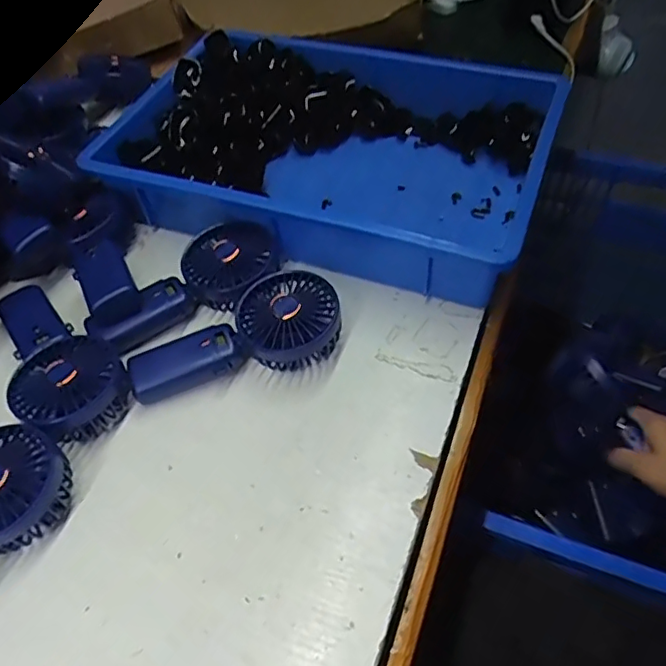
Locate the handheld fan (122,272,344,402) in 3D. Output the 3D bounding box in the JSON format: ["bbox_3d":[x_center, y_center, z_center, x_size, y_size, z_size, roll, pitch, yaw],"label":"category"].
[{"bbox_3d":[-0.082,0.003,0.497,0.175,0.044,0.081,-16,53,-7],"label":"handheld fan"}]

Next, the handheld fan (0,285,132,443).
[{"bbox_3d":[-0.245,0.020,0.497,0.176,0.047,0.081,34,62,26],"label":"handheld fan"}]

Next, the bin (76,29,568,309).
[{"bbox_3d":[0.007,-0.200,0.618,0.404,0.078,0.301,16,56,16],"label":"bin"}]

